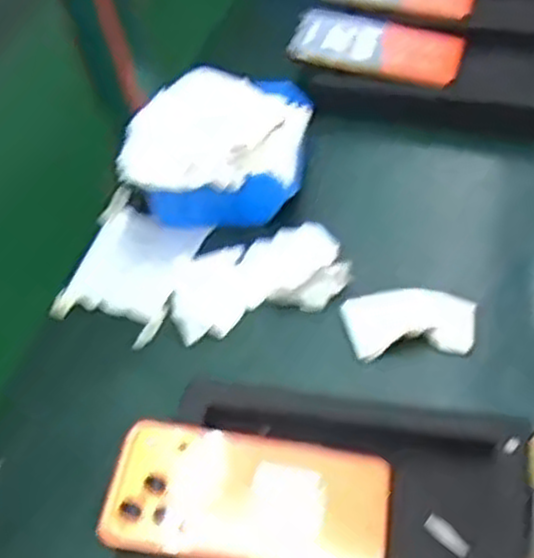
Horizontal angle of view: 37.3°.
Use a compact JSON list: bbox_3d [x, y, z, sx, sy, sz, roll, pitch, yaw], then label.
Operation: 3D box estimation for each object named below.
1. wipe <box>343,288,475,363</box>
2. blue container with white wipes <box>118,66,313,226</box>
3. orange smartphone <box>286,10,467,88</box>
[{"bbox_3d":[0.103,0.033,0.573,0.091,0.018,0.049,-5,46,8],"label":"wipe"},{"bbox_3d":[-0.039,-0.109,0.678,0.142,0.084,0.136,0,47,13],"label":"blue container with white wipes"},{"bbox_3d":[0.108,-0.232,0.776,0.164,0.008,0.089,17,53,18],"label":"orange smartphone"}]

